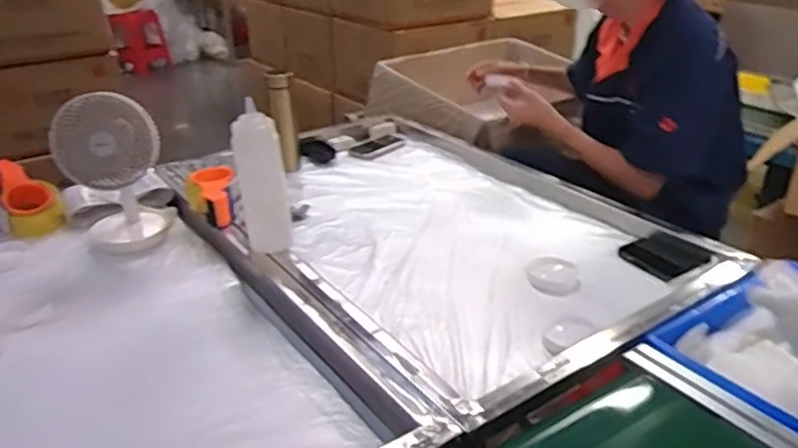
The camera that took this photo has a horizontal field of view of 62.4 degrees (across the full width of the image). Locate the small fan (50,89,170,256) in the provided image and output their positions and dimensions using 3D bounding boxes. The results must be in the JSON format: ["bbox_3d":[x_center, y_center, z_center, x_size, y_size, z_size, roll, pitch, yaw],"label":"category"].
[{"bbox_3d":[-0.498,-0.101,1.147,0.152,0.265,0.167,-14,28,-22],"label":"small fan"}]

